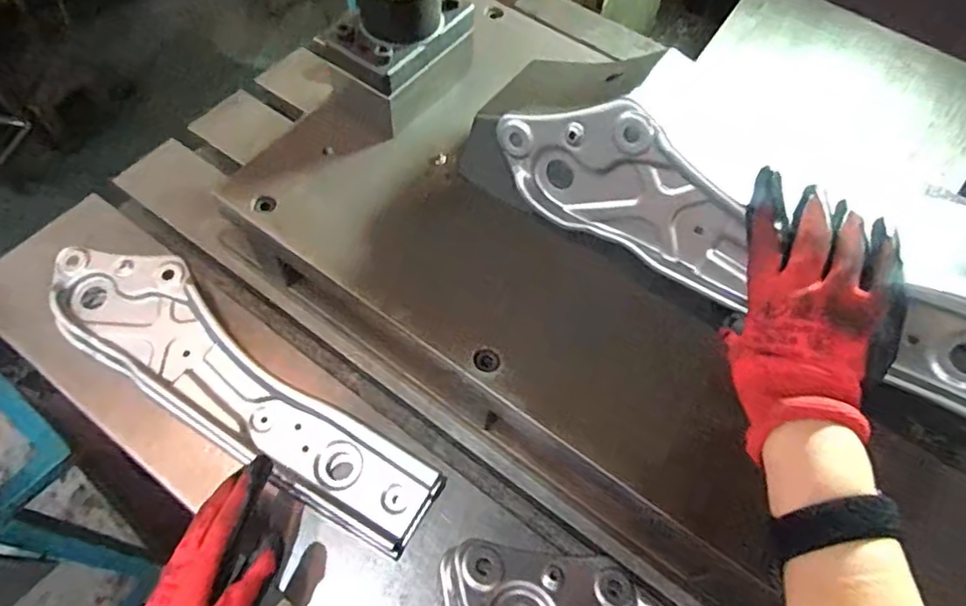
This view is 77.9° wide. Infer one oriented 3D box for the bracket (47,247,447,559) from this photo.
[{"bbox_3d":[-0.234,0.076,0.564,0.432,0.030,0.100,32,63,11],"label":"bracket"}]

